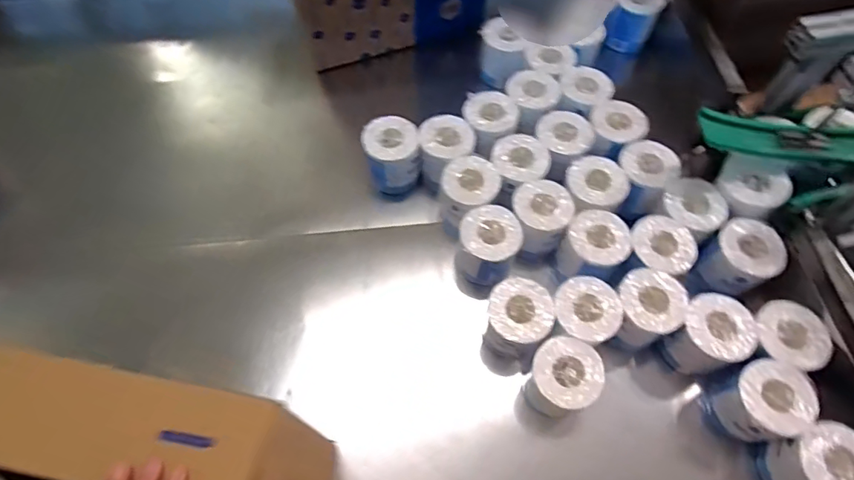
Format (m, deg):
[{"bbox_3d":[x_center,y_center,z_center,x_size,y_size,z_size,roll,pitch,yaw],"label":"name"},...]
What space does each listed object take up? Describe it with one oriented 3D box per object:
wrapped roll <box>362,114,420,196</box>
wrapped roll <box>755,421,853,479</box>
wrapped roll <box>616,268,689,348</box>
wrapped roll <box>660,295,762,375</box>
[{"bbox_3d":[-0.061,-0.147,0.927,0.097,0.128,0.104,0,63,0],"label":"wrapped roll"},{"bbox_3d":[0.523,0.301,0.674,0.092,0.101,0.097,-19,64,-10],"label":"wrapped roll"},{"bbox_3d":[0.329,0.107,0.772,0.094,0.101,0.097,0,63,0],"label":"wrapped roll"},{"bbox_3d":[0.421,0.146,0.759,0.097,0.116,0.096,0,63,0],"label":"wrapped roll"}]

